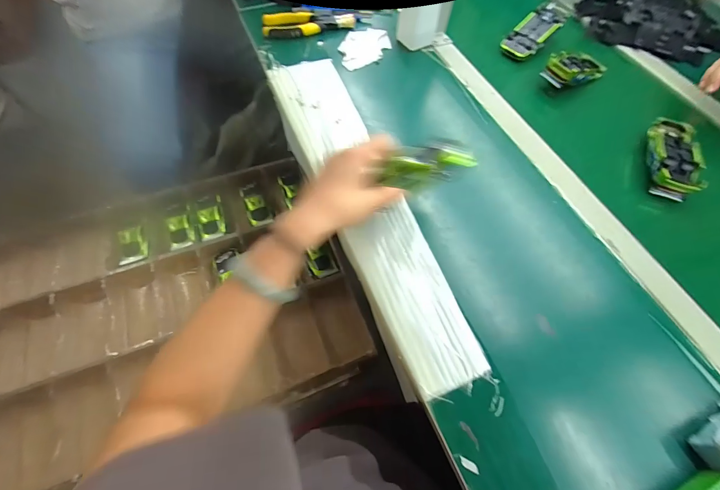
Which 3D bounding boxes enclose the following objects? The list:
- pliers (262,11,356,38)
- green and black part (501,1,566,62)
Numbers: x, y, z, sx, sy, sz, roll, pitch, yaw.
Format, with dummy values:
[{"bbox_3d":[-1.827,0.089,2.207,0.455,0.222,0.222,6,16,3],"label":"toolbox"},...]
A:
[{"bbox_3d":[-0.094,-0.416,0.587,0.167,0.015,0.056,-12,64,-9],"label":"pliers"},{"bbox_3d":[0.329,-0.403,0.588,0.064,0.018,0.139,42,84,16],"label":"green and black part"}]

